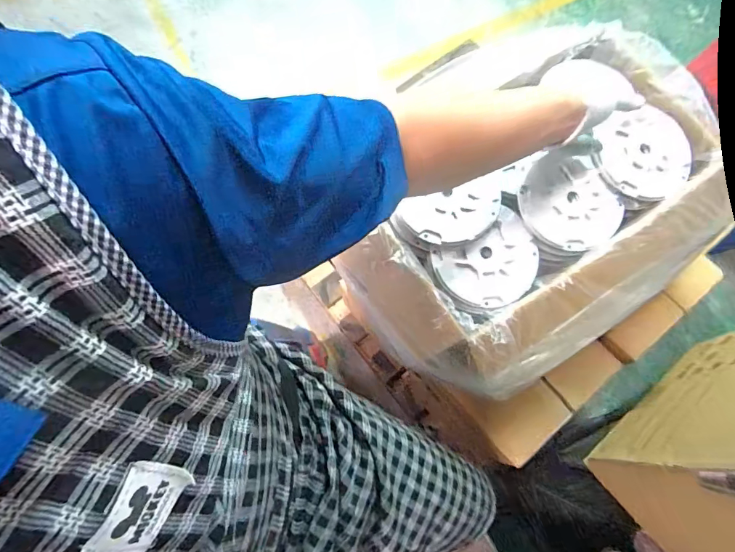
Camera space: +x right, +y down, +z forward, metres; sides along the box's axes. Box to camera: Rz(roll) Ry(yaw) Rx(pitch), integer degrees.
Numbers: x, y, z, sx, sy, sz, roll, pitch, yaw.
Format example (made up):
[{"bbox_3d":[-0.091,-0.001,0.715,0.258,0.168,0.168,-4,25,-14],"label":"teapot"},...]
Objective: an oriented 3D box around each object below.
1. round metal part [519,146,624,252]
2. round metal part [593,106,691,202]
[{"bbox_3d":[0.262,-0.096,0.538,0.114,0.016,0.130,-35,87,-2],"label":"round metal part"},{"bbox_3d":[0.371,-0.162,0.548,0.124,0.016,0.124,0,82,-3],"label":"round metal part"}]

